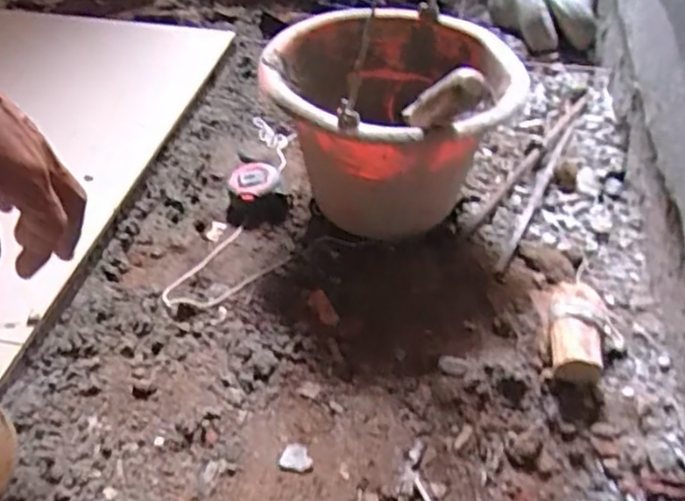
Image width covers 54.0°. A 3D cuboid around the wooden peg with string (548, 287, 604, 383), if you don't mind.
[{"bbox_3d":[0.206,0.069,0.591,0.044,0.034,0.091,7,56,6],"label":"wooden peg with string"}]

